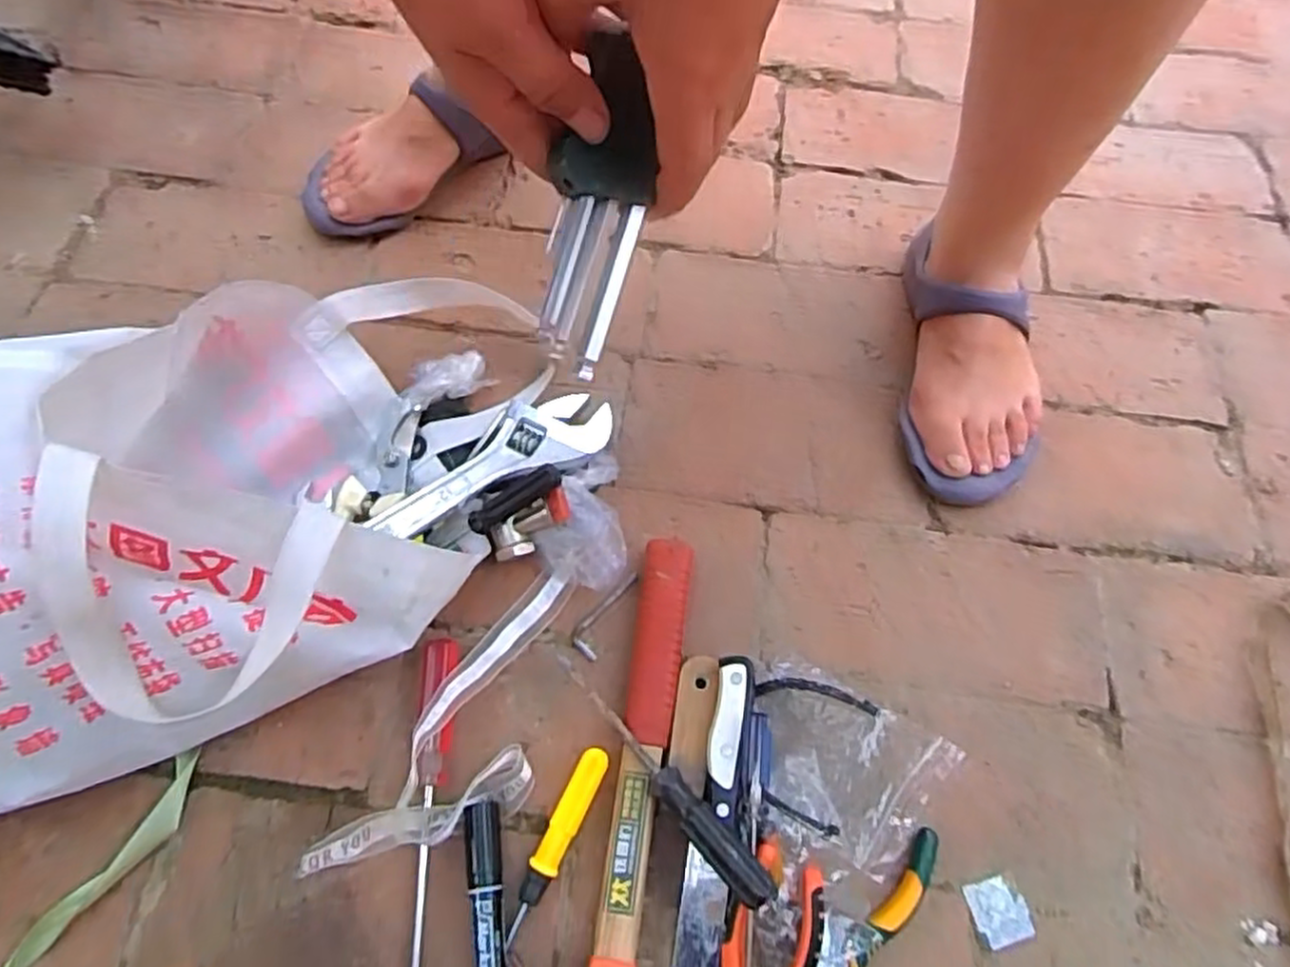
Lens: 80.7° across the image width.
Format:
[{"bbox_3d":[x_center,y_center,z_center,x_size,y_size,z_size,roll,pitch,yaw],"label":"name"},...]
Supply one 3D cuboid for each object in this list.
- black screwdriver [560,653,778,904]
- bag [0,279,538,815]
[{"bbox_3d":[0.005,0.169,0.443,0.021,0.030,0.176,-39,72,-19],"label":"black screwdriver"},{"bbox_3d":[-0.278,0.006,0.443,0.387,0.193,0.251,-21,67,-13],"label":"bag"}]

